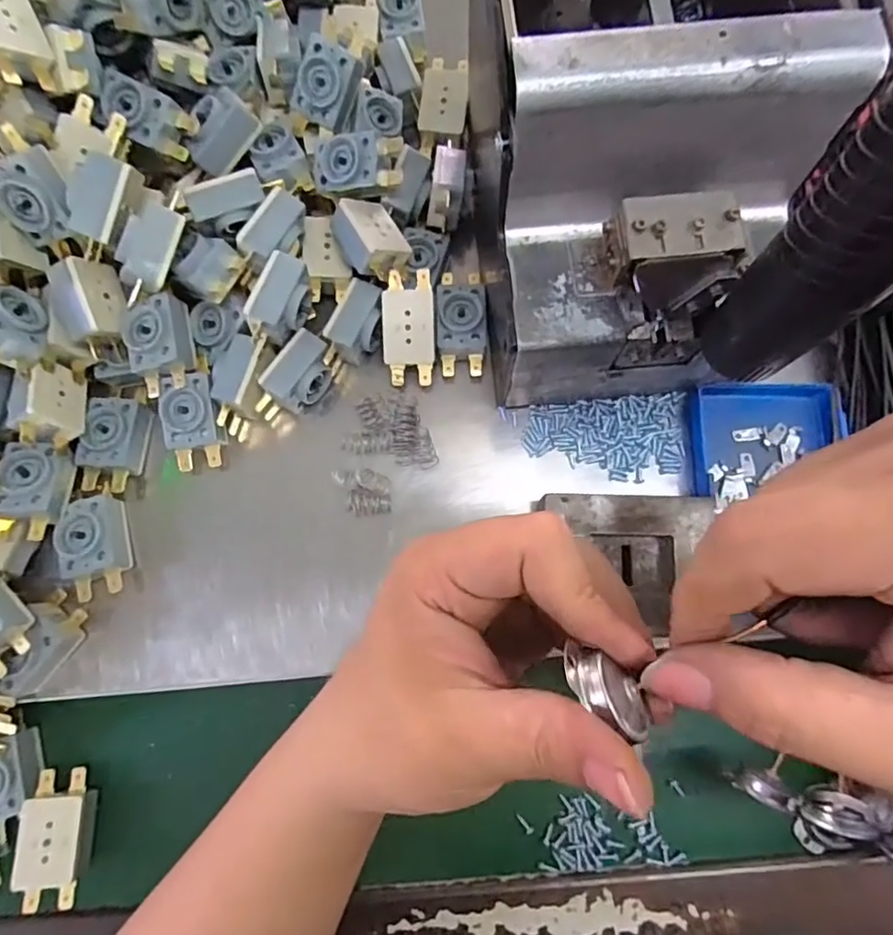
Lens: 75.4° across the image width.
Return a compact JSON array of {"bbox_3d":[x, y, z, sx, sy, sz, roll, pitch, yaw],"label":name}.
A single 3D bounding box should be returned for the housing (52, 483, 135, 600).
[{"bbox_3d":[-0.173,0.037,0.285,0.024,0.022,0.052,-13,79,-1],"label":"housing"}]

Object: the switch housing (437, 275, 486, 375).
[{"bbox_3d":[0.008,-0.078,0.312,0.026,0.020,0.058,-2,79,1],"label":"switch housing"}]

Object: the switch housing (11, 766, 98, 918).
[{"bbox_3d":[-0.185,0.177,0.276,0.026,0.022,0.058,-3,79,1],"label":"switch housing"}]

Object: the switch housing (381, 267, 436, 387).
[{"bbox_3d":[-0.020,-0.073,0.305,0.026,0.021,0.054,-3,79,1],"label":"switch housing"}]

